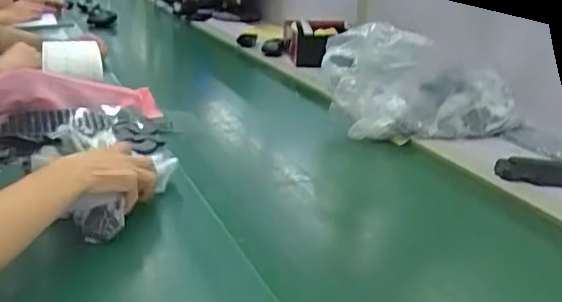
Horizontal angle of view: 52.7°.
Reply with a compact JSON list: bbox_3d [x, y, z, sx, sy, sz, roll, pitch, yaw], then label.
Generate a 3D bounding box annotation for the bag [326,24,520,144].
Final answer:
[{"bbox_3d":[0.248,-0.129,1.003,0.338,0.174,0.149,-5,22,-6],"label":"bag"}]

